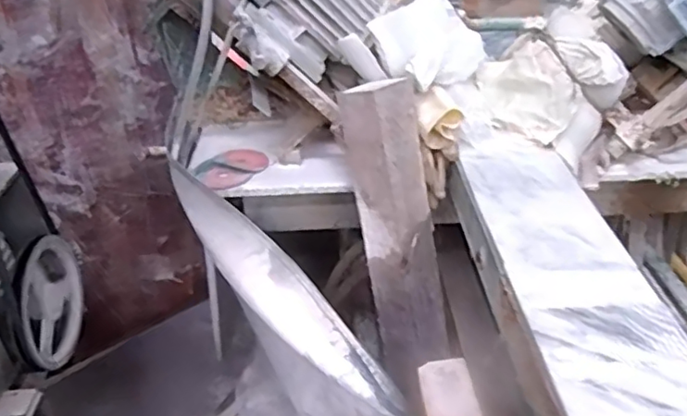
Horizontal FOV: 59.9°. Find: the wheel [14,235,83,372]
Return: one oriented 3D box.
[{"bbox_3d":[-0.471,0.142,0.953,0.033,0.199,0.179,-3,34,-1],"label":"wheel"}]

